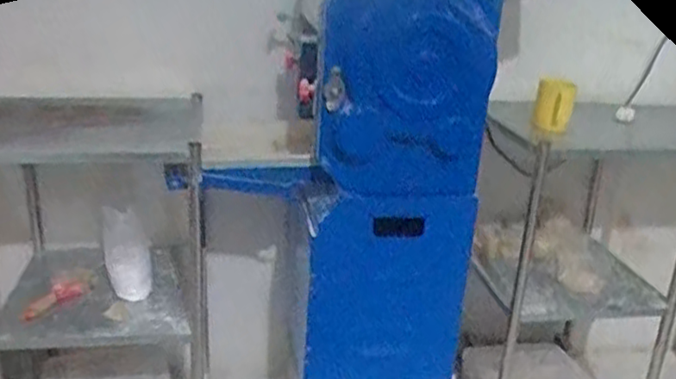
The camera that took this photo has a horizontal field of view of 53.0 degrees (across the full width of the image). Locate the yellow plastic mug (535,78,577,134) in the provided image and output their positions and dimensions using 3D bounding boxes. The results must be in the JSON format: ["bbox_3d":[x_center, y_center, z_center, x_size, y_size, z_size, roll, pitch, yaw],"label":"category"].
[{"bbox_3d":[0.467,-0.179,1.463,0.078,0.109,0.075,8,20,13],"label":"yellow plastic mug"}]

